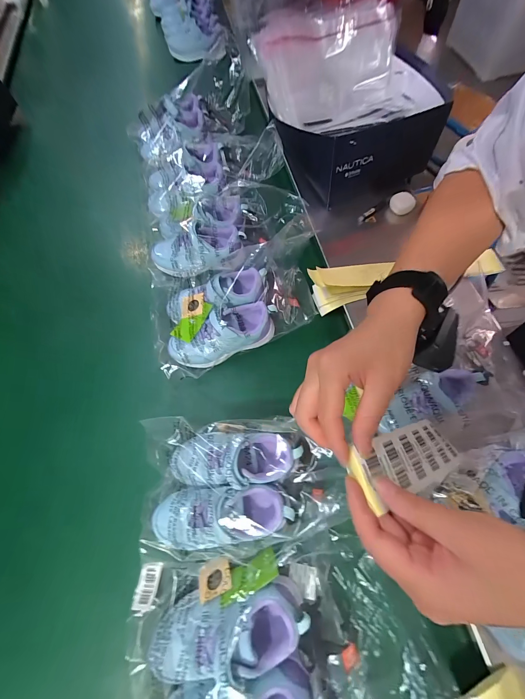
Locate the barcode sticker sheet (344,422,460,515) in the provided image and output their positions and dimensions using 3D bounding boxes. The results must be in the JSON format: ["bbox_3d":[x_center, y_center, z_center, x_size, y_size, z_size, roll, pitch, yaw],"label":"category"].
[{"bbox_3d":[0.138,0.098,0.257,0.146,0.010,0.051,-2,60,-33],"label":"barcode sticker sheet"}]

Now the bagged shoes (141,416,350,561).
[{"bbox_3d":[-0.035,0.186,0.387,0.267,0.098,0.179,-2,67,2],"label":"bagged shoes"}]

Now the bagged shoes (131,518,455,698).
[{"bbox_3d":[0.011,0.347,0.309,0.333,0.091,0.224,-15,67,-4],"label":"bagged shoes"}]

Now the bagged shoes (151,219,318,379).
[{"bbox_3d":[-0.049,-0.098,0.521,0.335,0.086,0.197,-20,68,-6],"label":"bagged shoes"}]

